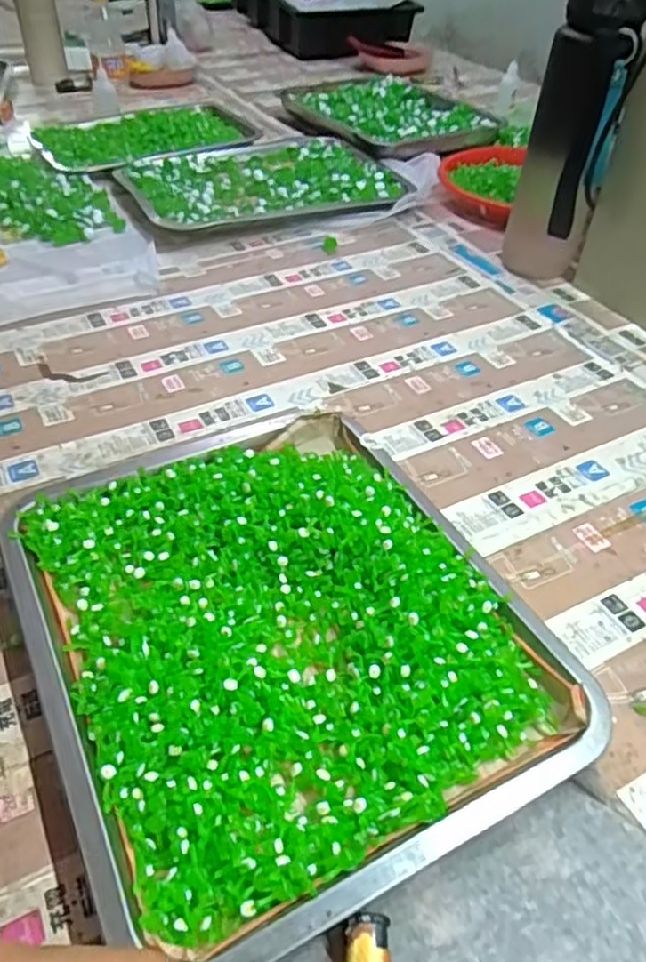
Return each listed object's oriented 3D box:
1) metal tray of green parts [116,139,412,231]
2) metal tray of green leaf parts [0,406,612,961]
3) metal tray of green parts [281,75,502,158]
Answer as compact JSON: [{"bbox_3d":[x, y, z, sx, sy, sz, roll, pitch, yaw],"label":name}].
[{"bbox_3d":[-0.091,-0.406,0.907,0.332,0.031,0.261,-10,44,-12],"label":"metal tray of green parts"},{"bbox_3d":[-0.030,0.075,0.394,0.253,0.035,0.305,-20,47,-21],"label":"metal tray of green leaf parts"},{"bbox_3d":[0.113,-0.598,1.100,0.268,0.040,0.363,-16,45,-18],"label":"metal tray of green parts"}]

